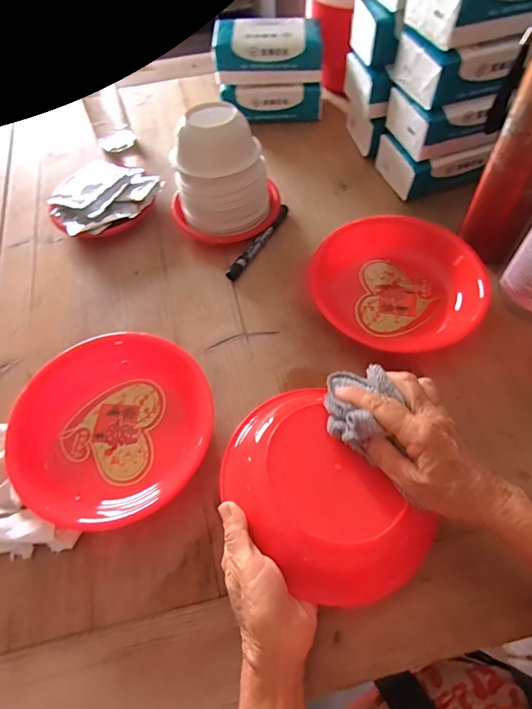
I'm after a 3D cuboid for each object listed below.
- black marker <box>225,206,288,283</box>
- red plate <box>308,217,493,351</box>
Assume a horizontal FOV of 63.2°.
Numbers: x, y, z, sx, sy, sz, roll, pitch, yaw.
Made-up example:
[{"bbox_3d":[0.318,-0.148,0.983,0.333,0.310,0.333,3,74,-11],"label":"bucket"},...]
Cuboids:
[{"bbox_3d":[-0.008,-0.146,0.558,0.015,0.016,0.135,26,65,17],"label":"black marker"},{"bbox_3d":[0.149,-0.081,0.493,0.190,0.049,0.161,14,62,11],"label":"red plate"}]

